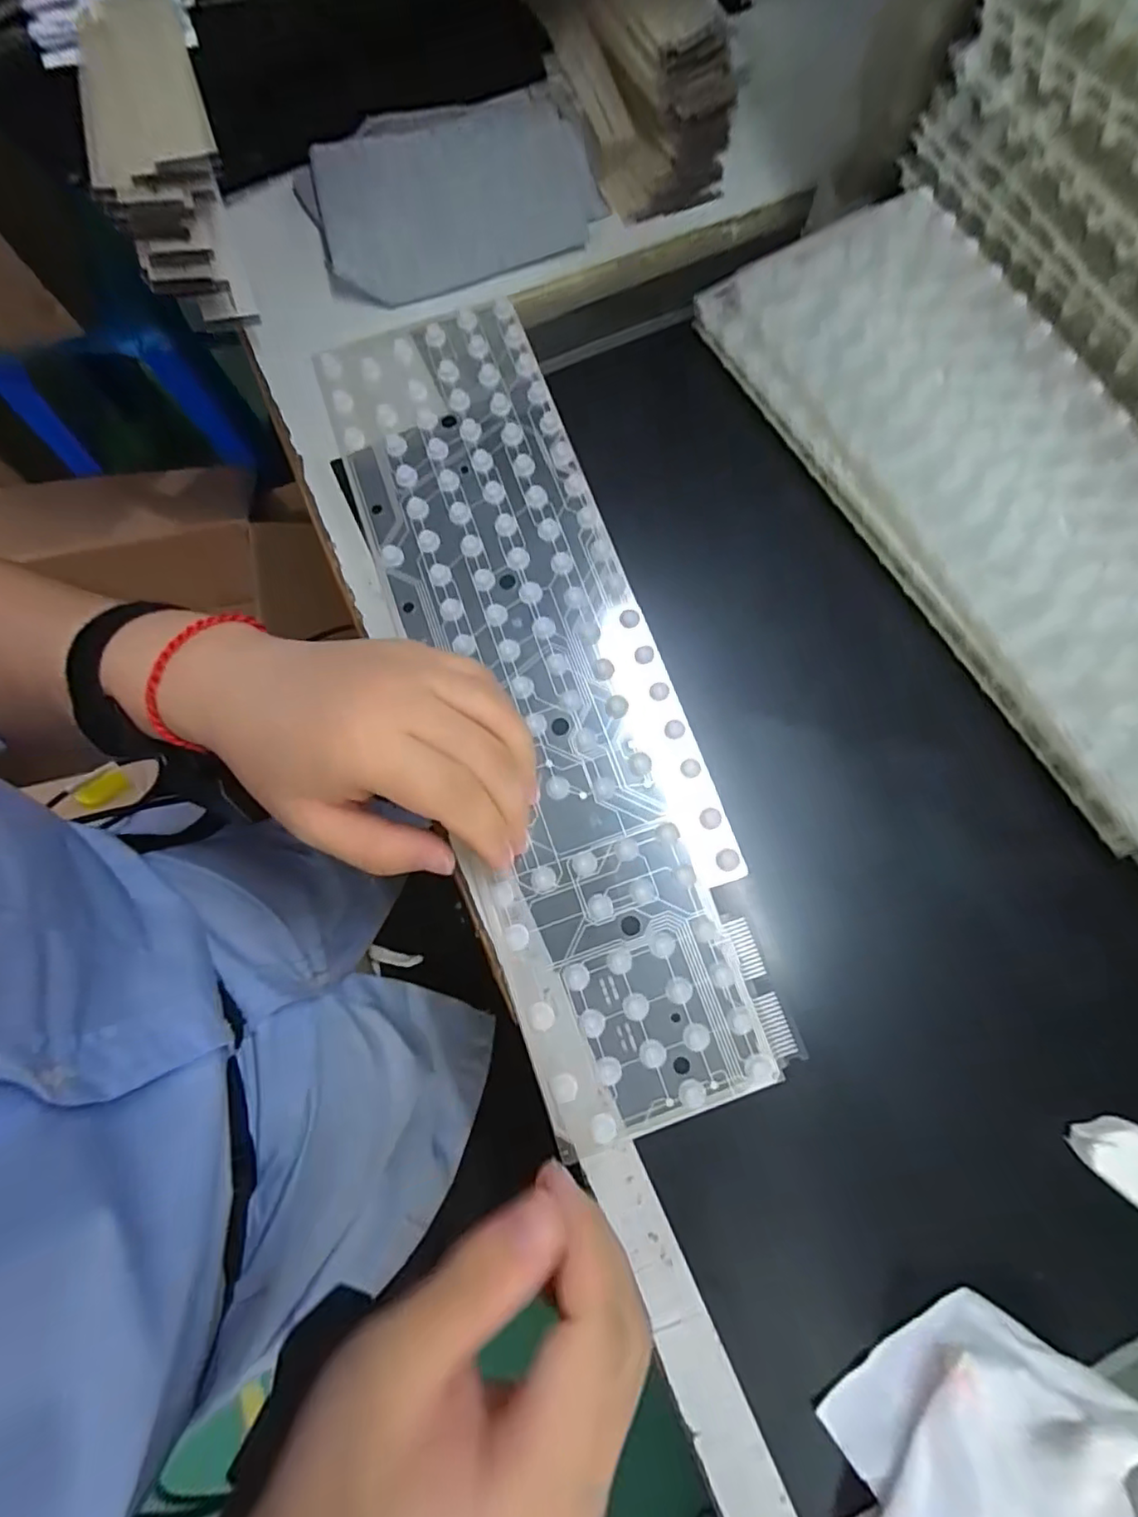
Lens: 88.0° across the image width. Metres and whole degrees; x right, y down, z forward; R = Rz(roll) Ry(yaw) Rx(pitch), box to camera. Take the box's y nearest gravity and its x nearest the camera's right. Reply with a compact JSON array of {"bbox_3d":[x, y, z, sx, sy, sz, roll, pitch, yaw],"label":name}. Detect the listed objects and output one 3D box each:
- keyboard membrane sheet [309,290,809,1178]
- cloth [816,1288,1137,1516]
[{"bbox_3d":[-0.017,-0.043,0.275,0.111,0.006,0.394,-18,78,-4],"label":"keyboard membrane sheet"},{"bbox_3d":[0.137,0.257,0.194,0.087,0.034,0.120,13,78,3],"label":"cloth"}]

